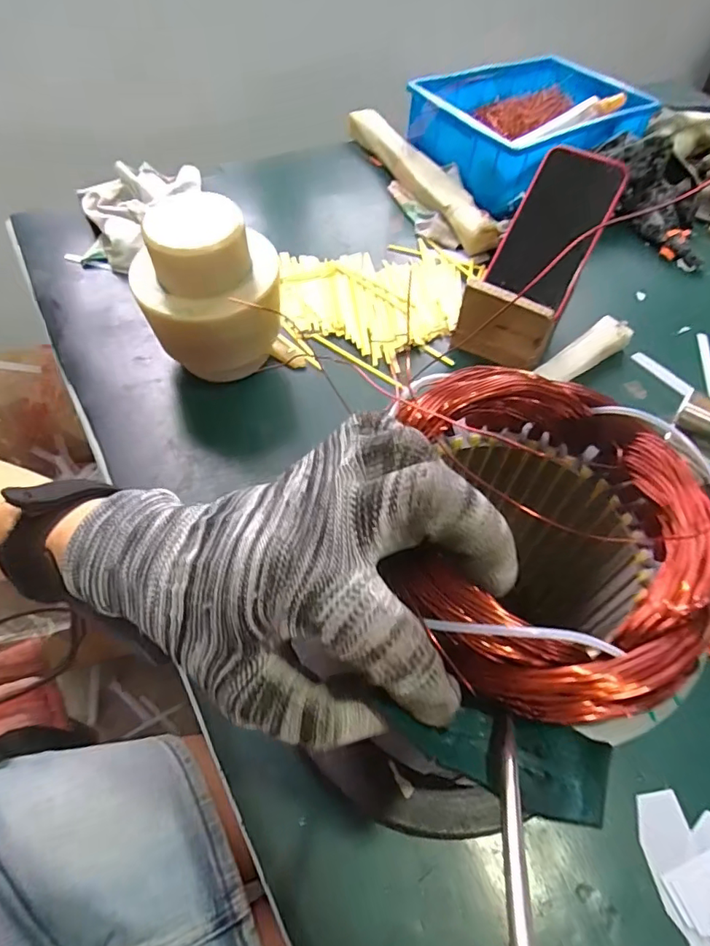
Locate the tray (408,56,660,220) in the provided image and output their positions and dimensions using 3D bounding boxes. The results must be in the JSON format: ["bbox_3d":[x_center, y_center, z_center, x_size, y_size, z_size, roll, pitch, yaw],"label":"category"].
[{"bbox_3d":[0.236,-0.467,0.688,0.301,0.059,0.206,-24,59,-20],"label":"tray"}]

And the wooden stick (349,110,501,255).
[{"bbox_3d":[0.079,-0.375,0.654,0.038,0.033,0.316,-19,57,-18],"label":"wooden stick"}]

